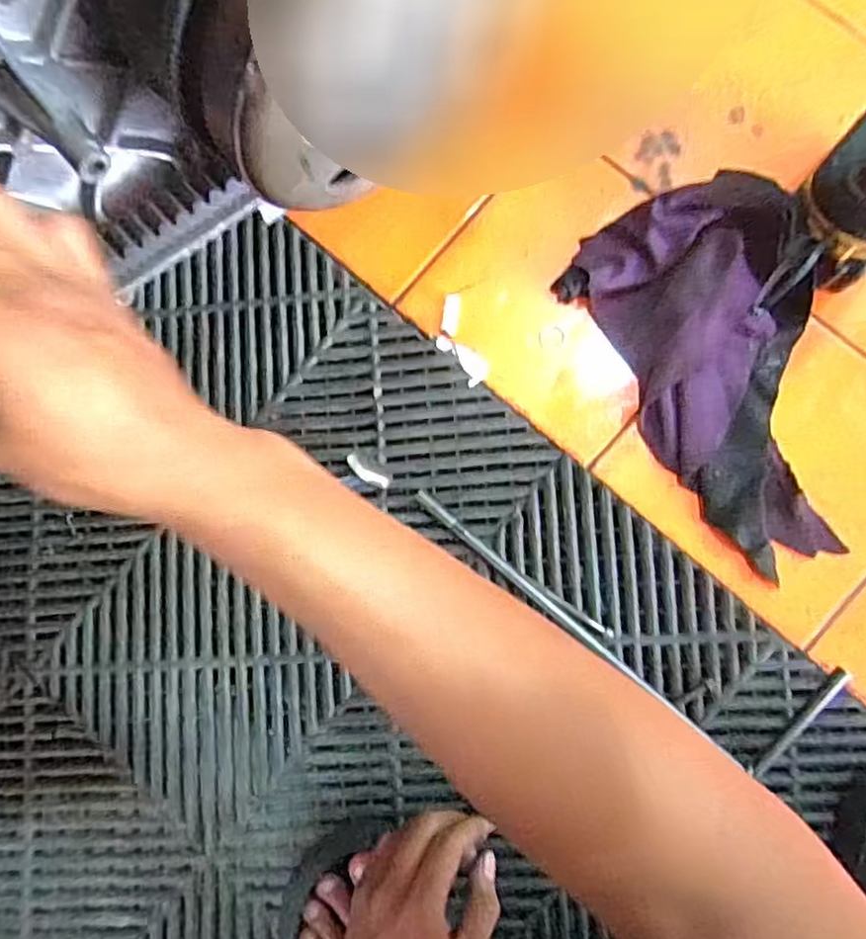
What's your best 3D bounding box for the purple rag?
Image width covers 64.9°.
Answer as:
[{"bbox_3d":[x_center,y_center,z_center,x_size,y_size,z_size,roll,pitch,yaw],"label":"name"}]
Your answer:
[{"bbox_3d":[0.221,-0.073,0.490,0.151,0.055,0.285,-28,83,2],"label":"purple rag"}]

